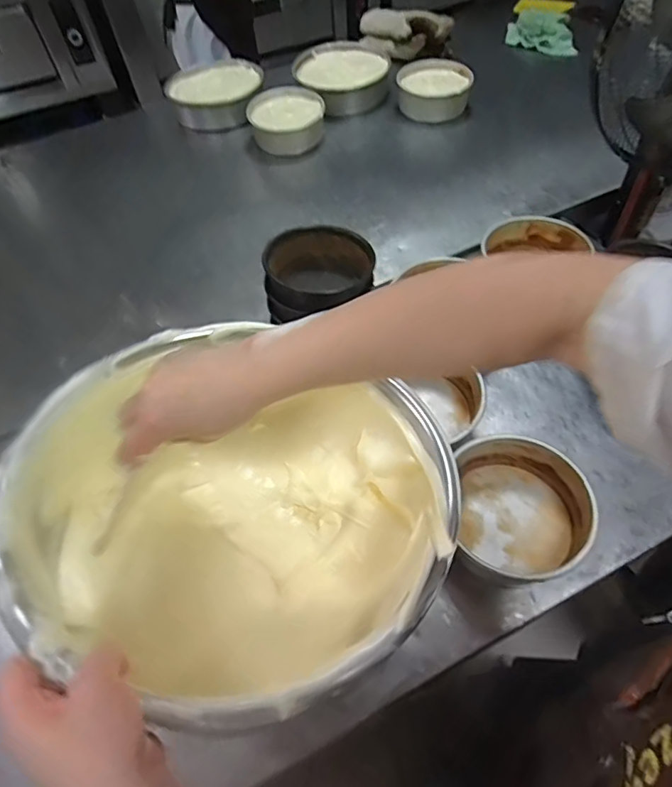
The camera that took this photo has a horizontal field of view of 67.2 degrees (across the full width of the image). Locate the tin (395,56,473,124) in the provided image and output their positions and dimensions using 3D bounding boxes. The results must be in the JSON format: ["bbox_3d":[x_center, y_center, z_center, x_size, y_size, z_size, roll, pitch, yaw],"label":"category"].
[{"bbox_3d":[0.254,-0.806,1.324,0.177,0.073,0.191,-2,54,3],"label":"tin"}]

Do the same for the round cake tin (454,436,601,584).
[{"bbox_3d":[0.241,0.150,0.658,0.170,0.073,0.166,-2,54,3],"label":"round cake tin"}]

